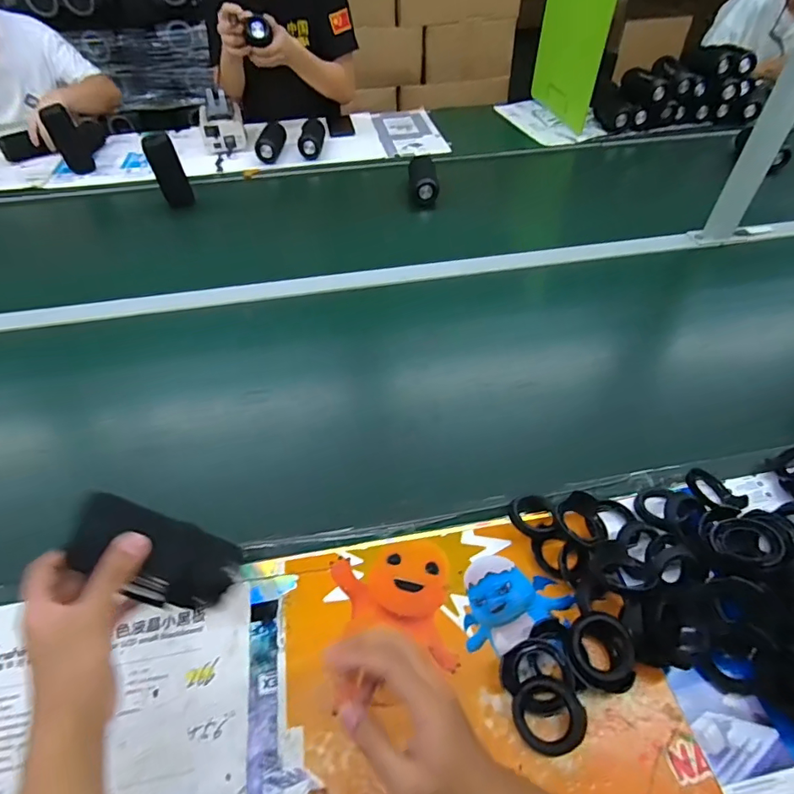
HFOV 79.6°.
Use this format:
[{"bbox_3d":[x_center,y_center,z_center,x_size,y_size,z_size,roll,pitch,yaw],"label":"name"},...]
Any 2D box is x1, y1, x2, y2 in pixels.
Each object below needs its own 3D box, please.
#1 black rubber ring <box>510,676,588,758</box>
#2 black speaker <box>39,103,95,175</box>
[{"bbox_3d":[0.138,0.291,0.436,0.061,0.010,0.060,-6,68,15],"label":"black rubber ring"},{"bbox_3d":[-0.867,-0.675,1.261,0.072,0.152,0.052,-27,54,-22],"label":"black speaker"}]

